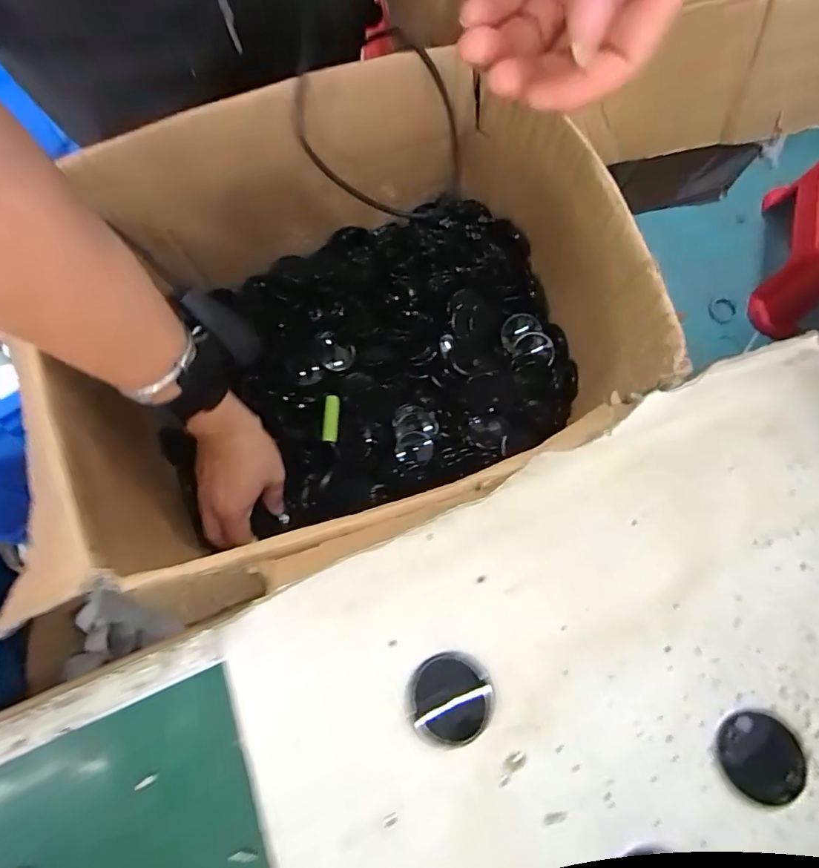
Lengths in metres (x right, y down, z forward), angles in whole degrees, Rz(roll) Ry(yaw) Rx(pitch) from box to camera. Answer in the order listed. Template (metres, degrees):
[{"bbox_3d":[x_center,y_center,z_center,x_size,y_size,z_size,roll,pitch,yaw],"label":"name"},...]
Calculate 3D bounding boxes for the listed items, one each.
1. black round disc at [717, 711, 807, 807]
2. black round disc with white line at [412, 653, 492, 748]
[{"bbox_3d":[0.160,0.146,0.225,0.035,0.006,0.033,0,74,0],"label":"black round disc"},{"bbox_3d":[0.019,0.122,0.228,0.033,0.011,0.037,9,74,3],"label":"black round disc with white line"}]

